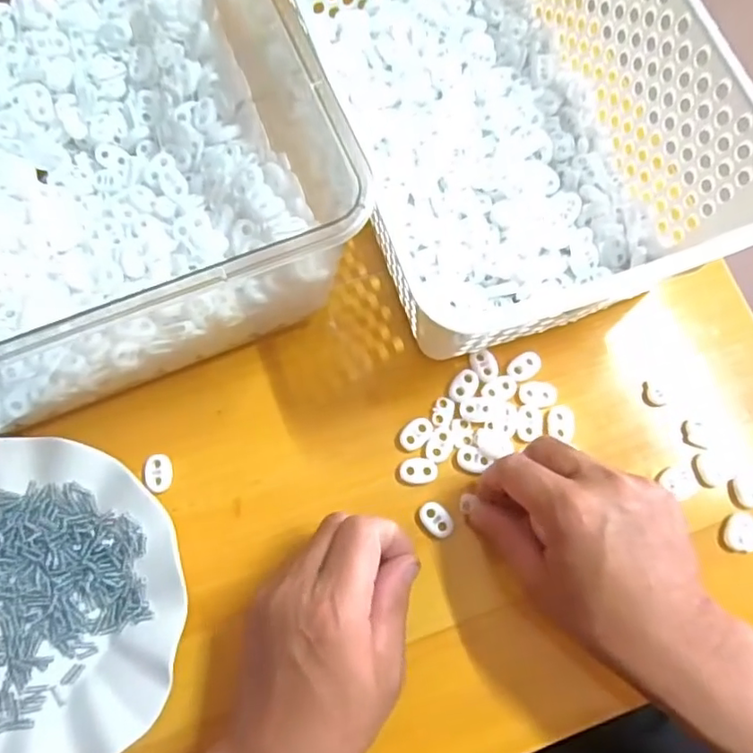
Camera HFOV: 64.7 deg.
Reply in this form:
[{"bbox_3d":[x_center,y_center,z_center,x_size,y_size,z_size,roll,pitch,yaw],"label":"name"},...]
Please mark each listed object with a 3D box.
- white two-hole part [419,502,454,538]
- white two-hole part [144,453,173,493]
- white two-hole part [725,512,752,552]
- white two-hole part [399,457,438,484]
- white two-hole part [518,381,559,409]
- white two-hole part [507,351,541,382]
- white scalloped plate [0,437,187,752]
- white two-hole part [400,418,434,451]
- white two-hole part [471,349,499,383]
[{"bbox_3d":[0.036,0.085,0.352,0.023,0.004,0.015,42,77,9],"label":"white two-hole part"},{"bbox_3d":[-0.130,0.057,0.354,0.014,0.006,0.022,-8,75,-4],"label":"white two-hole part"},{"bbox_3d":[0.221,0.093,0.356,0.018,0.004,0.022,11,74,1],"label":"white two-hole part"},{"bbox_3d":[0.026,0.057,0.359,0.022,0.004,0.015,-9,75,-4],"label":"white two-hole part"},{"bbox_3d":[0.102,0.011,0.374,0.024,0.004,0.016,-1,74,-2],"label":"white two-hole part"},{"bbox_3d":[0.095,-0.007,0.377,0.023,0.004,0.015,-37,79,-11],"label":"white two-hole part"},{"bbox_3d":[-0.197,0.128,0.324,0.177,0.023,0.176,0,74,-2],"label":"white scalloped plate"},{"bbox_3d":[0.025,0.035,0.366,0.022,0.004,0.015,-43,80,-12],"label":"white two-hole part"},{"bbox_3d":[0.069,-0.007,0.377,0.015,0.004,0.021,-21,76,-7],"label":"white two-hole part"}]

